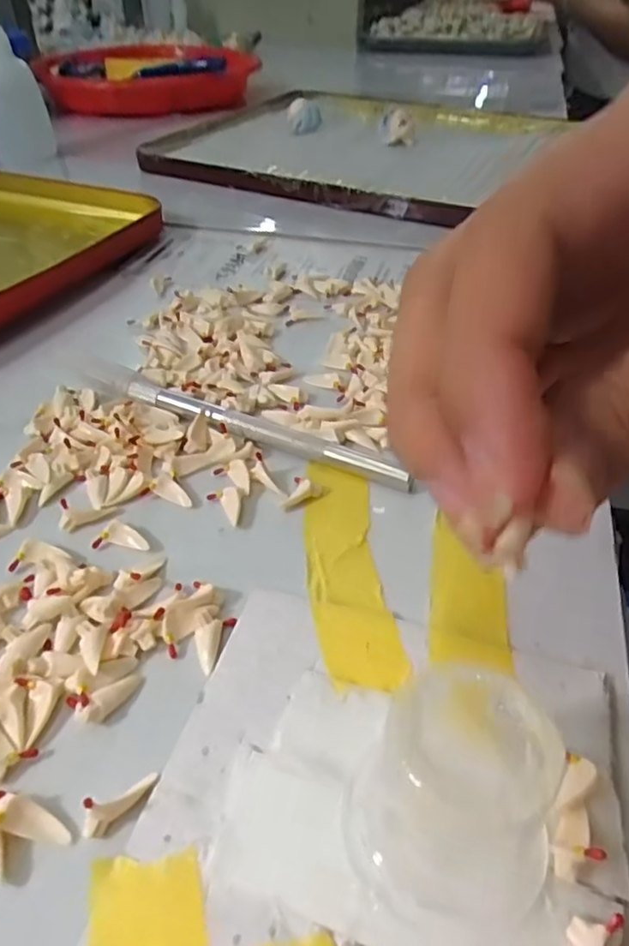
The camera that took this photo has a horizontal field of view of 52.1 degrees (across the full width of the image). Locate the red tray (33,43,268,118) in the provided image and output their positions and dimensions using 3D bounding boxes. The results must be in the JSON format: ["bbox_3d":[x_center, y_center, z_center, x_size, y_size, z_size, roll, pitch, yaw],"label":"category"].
[{"bbox_3d":[-0.159,-0.395,0.633,0.194,0.030,0.221,-7,41,-9],"label":"red tray"}]

